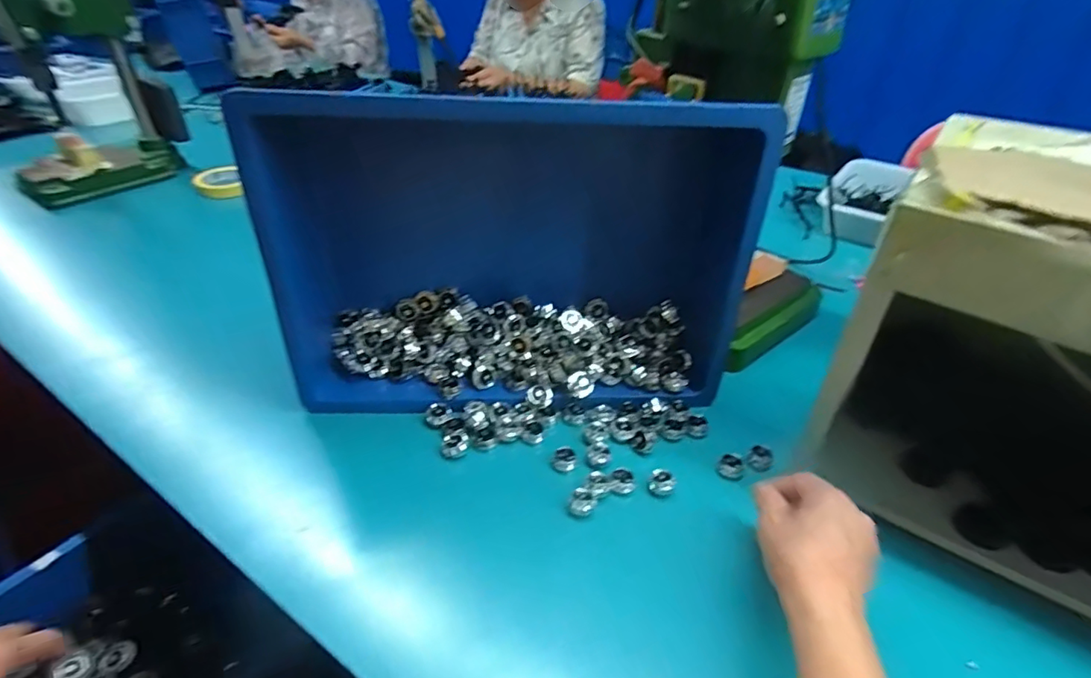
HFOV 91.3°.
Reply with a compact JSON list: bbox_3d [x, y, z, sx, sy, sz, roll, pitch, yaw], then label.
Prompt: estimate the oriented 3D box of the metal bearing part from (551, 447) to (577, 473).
[{"bbox_3d":[0.018,0.114,0.508,0.022,0.009,0.020,1,38,1],"label":"metal bearing part"}]

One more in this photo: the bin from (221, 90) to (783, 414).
[{"bbox_3d":[-0.035,-0.094,0.536,0.471,0.287,0.171,-3,38,-3],"label":"bin"}]

